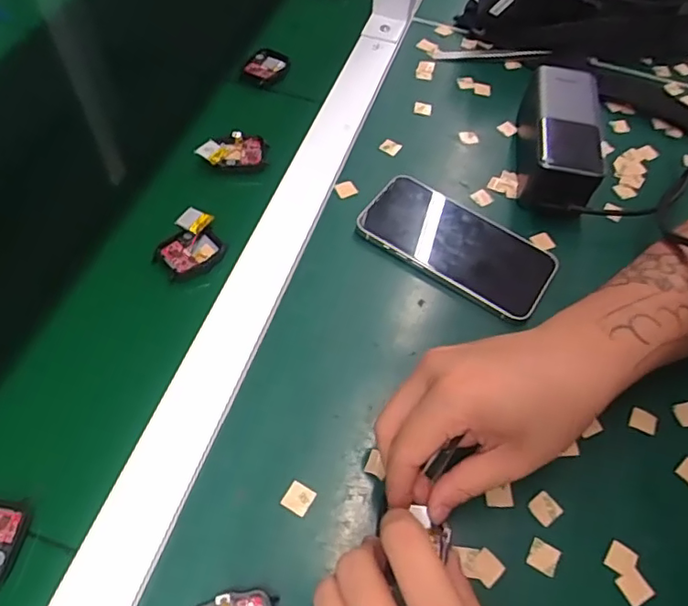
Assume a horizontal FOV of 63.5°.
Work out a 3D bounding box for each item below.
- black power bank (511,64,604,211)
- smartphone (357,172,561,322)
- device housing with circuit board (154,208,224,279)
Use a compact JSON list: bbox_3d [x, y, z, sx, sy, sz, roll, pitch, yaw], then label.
[{"bbox_3d":[0.178,-0.137,0.467,0.055,0.056,0.143,13,58,2],"label":"black power bank"},{"bbox_3d":[0.087,-0.047,0.425,0.144,0.008,0.075,32,58,13],"label":"smartphone"},{"bbox_3d":[-0.114,-0.044,0.409,0.049,0.013,0.043,-38,68,-25],"label":"device housing with circuit board"}]

